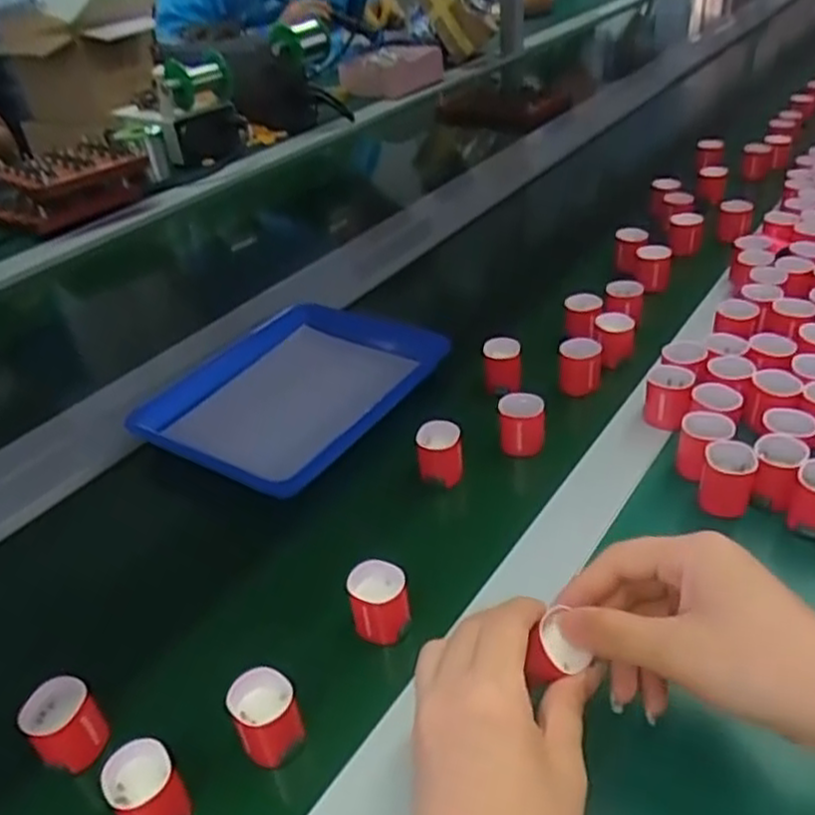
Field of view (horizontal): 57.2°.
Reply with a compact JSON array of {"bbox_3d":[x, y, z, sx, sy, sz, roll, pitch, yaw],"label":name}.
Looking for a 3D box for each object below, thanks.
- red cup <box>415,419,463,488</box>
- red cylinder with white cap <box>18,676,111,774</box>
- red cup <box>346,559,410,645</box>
[{"bbox_3d":[0.022,0.030,0.503,0.030,0.030,0.033,-2,36,2],"label":"red cup"},{"bbox_3d":[-0.165,0.153,0.361,0.031,0.031,0.030,-2,36,2],"label":"red cylinder with white cap"},{"bbox_3d":[-0.016,0.105,0.406,0.032,0.031,0.030,-2,36,2],"label":"red cup"}]

